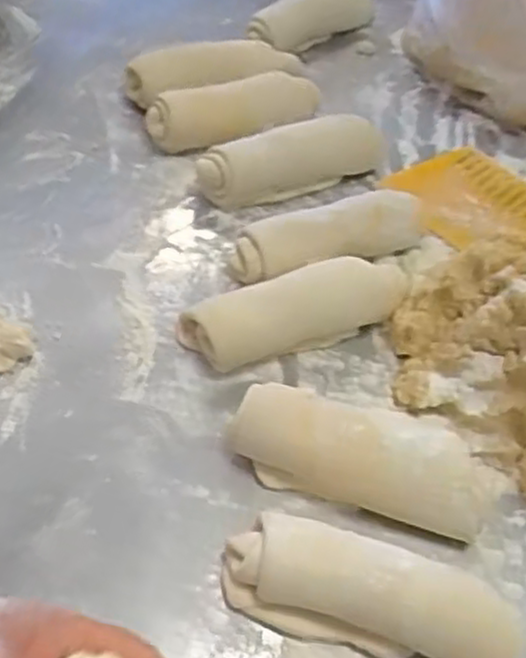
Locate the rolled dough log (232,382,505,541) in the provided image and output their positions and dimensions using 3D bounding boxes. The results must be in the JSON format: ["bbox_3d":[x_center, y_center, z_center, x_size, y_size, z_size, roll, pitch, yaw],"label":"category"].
[{"bbox_3d":[0.068,0.080,0.508,0.178,0.046,0.070,17,52,8],"label":"rolled dough log"}]

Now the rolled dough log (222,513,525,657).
[{"bbox_3d":[0.062,0.157,0.449,0.168,0.044,0.056,18,52,8],"label":"rolled dough log"}]

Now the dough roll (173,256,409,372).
[{"bbox_3d":[0.026,-0.019,0.580,0.178,0.036,0.060,-16,55,-18],"label":"dough roll"}]

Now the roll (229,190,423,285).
[{"bbox_3d":[0.055,-0.078,0.635,0.170,0.034,0.055,-13,54,-16],"label":"roll"}]

